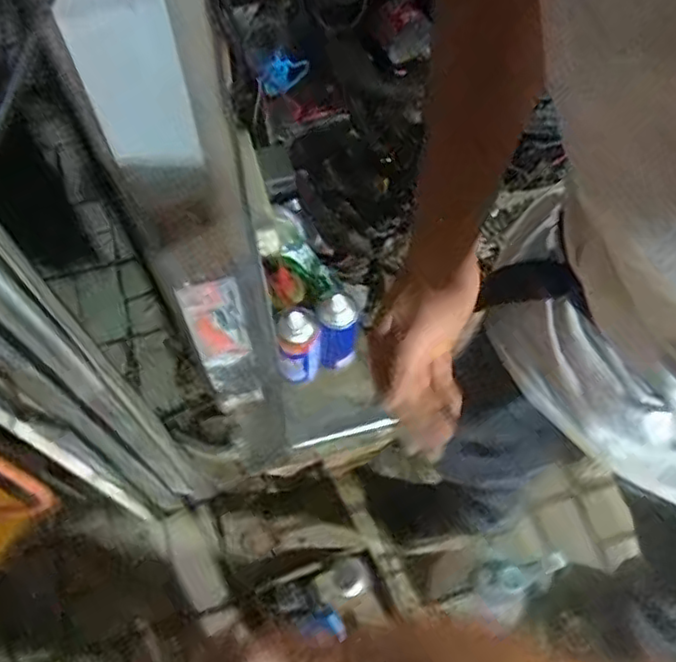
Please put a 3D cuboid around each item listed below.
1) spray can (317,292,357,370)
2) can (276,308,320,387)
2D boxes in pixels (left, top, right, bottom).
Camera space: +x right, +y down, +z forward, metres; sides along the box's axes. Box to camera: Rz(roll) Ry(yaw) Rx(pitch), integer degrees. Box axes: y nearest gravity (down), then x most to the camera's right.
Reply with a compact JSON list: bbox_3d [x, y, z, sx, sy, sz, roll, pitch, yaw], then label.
[{"bbox_3d":[0.001,0.001,0.999,0.057,0.157,0.052,2,64,1],"label":"spray can"},{"bbox_3d":[-0.057,0.023,0.989,0.062,0.163,0.061,-2,64,-2],"label":"can"}]

